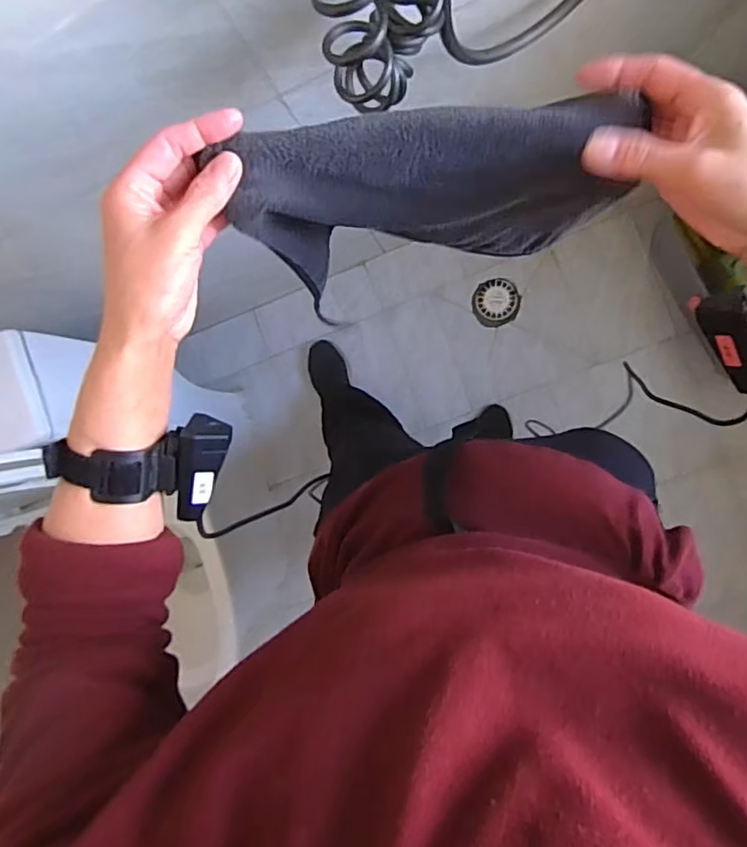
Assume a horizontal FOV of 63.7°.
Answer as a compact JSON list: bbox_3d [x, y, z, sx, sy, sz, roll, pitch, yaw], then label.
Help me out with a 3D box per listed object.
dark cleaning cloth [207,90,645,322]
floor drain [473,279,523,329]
[{"bbox_3d":[0.047,-0.168,0.450,0.255,0.198,0.086,-17,91,10],"label":"dark cleaning cloth"},{"bbox_3d":[0.282,-0.276,1.382,0.105,0.009,0.106,1,94,9],"label":"floor drain"}]

